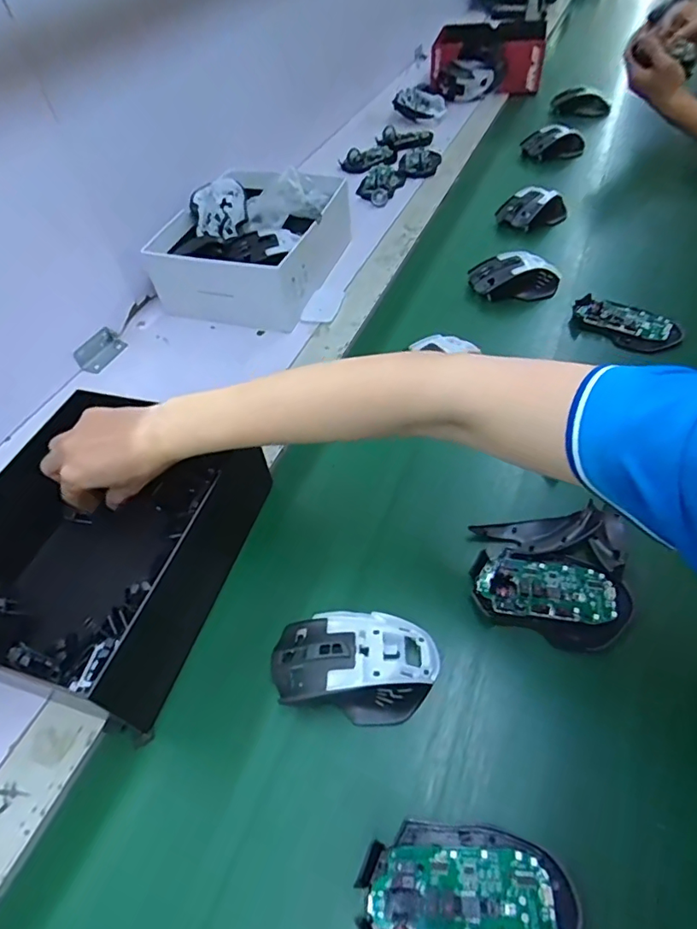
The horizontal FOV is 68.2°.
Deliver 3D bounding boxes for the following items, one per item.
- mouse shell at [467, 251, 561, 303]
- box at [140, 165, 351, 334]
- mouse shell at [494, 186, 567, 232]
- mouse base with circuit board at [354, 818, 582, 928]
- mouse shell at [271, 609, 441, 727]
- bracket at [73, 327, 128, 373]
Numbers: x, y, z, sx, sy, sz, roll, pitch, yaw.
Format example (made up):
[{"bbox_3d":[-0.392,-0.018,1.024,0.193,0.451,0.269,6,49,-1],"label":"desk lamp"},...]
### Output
[{"bbox_3d":[0.209,-0.234,0.644,0.106,0.043,0.056,7,51,11],"label":"mouse shell"},{"bbox_3d":[-0.119,-0.301,0.688,0.202,0.089,0.238,10,52,14],"label":"box"},{"bbox_3d":[0.262,-0.360,0.741,0.097,0.048,0.058,17,54,19],"label":"mouse shell"},{"bbox_3d":[0.066,0.243,0.286,0.114,0.018,0.070,5,51,9],"label":"mouse base with circuit board"},{"bbox_3d":[0.004,0.137,0.359,0.113,0.030,0.068,2,50,7],"label":"mouse shell"},{"bbox_3d":[-0.308,-0.142,0.637,0.030,0.024,0.061,18,54,19],"label":"bracket"}]

